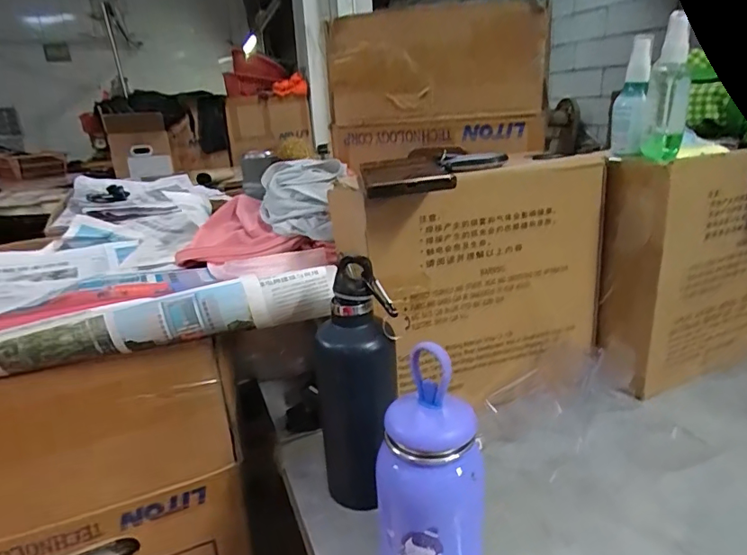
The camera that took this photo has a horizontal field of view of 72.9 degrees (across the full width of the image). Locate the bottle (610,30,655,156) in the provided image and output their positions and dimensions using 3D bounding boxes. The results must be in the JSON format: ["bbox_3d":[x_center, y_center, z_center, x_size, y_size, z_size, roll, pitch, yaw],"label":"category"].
[{"bbox_3d":[0.277,-0.193,0.545,0.031,0.120,0.027,6,21,22],"label":"bottle"}]

